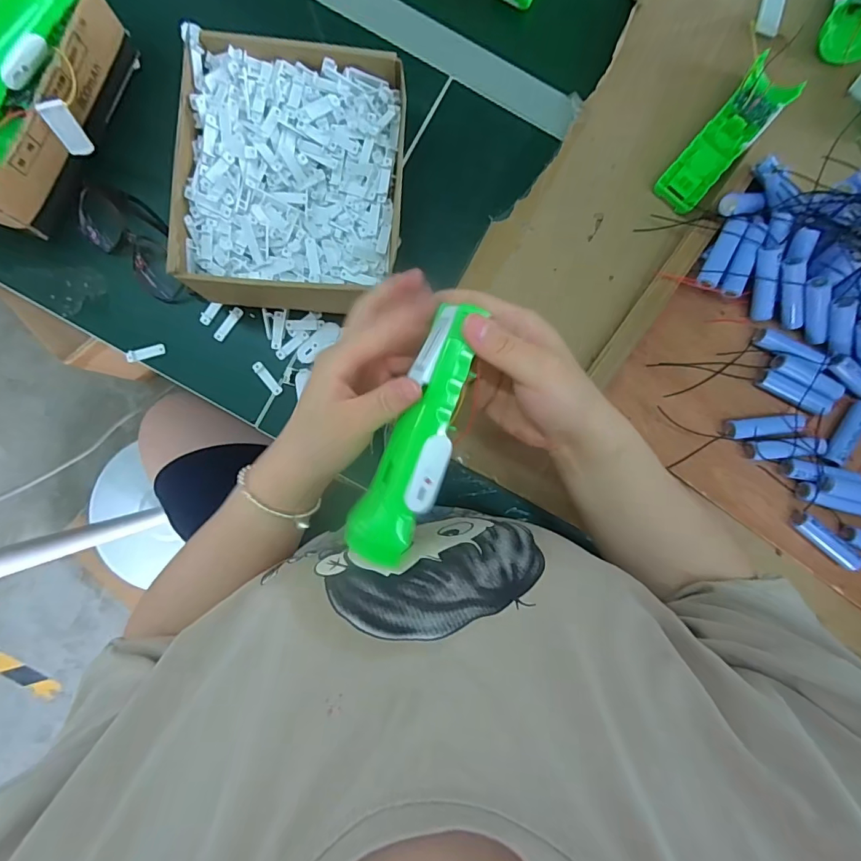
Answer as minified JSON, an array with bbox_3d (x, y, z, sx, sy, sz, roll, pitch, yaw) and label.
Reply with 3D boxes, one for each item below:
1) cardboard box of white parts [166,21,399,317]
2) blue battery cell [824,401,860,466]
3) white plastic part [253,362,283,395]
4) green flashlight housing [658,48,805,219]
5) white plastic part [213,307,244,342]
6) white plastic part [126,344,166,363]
[{"bbox_3d":[-0.117,-0.220,0.414,0.183,0.082,0.212,4,88,1],"label":"cardboard box of white parts"},{"bbox_3d":[0.393,0.000,0.428,0.016,0.015,0.066,32,87,-1],"label":"blue battery cell"},{"bbox_3d":[-0.160,-0.051,0.446,0.010,0.006,0.040,-40,90,-3],"label":"white plastic part"},{"bbox_3d":[0.283,-0.280,0.437,0.047,0.023,0.154,40,87,-1],"label":"green flashlight housing"},{"bbox_3d":[-0.200,-0.105,0.448,0.012,0.004,0.038,38,87,-1],"label":"white plastic part"},{"bbox_3d":[-0.279,-0.076,0.445,0.037,0.007,0.010,-16,89,-3],"label":"white plastic part"}]

